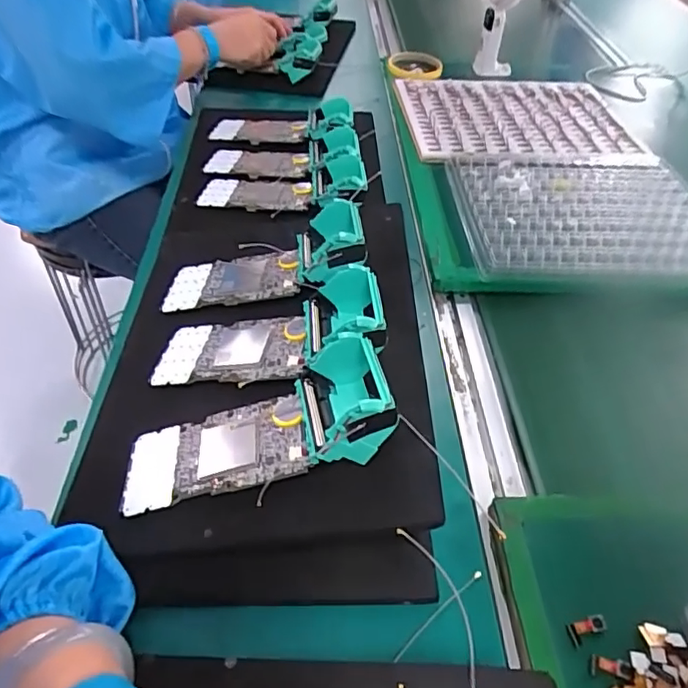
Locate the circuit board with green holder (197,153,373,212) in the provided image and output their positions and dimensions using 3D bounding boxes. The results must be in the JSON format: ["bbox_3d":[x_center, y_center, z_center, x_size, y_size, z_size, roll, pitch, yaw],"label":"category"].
[{"bbox_3d":[-0.070,-0.182,0.646,0.194,0.030,0.068,-3,41,13],"label":"circuit board with green holder"}]

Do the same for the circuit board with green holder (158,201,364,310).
[{"bbox_3d":[-0.069,-0.070,0.489,0.187,0.027,0.073,-17,39,19],"label":"circuit board with green holder"}]

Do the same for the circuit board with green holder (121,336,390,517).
[{"bbox_3d":[-0.058,0.058,0.365,0.188,0.041,0.069,-21,42,12],"label":"circuit board with green holder"}]

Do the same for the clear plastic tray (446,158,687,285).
[{"bbox_3d":[0.270,-0.150,0.627,0.282,0.034,0.225,3,42,-4],"label":"clear plastic tray"}]

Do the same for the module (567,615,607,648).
[{"bbox_3d":[0.144,0.168,0.329,0.023,0.004,0.012,-23,48,-6],"label":"module"}]

